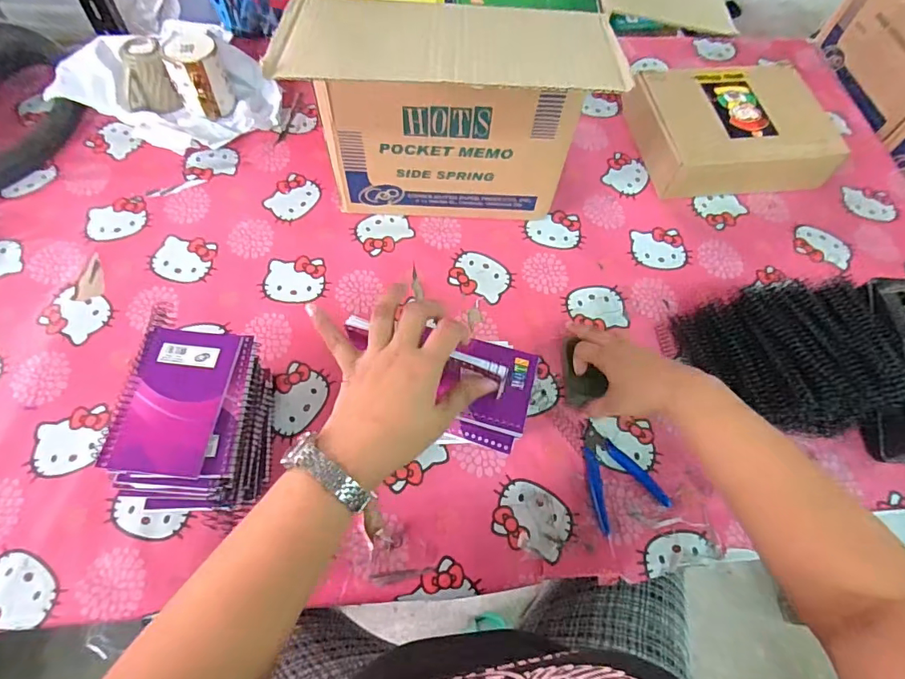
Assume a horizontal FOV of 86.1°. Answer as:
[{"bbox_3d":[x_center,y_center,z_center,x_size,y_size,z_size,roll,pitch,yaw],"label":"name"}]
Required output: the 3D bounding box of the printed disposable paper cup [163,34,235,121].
[{"bbox_3d":[-0.382,-0.395,0.742,0.077,0.089,0.094,-20,65,-12],"label":"printed disposable paper cup"}]

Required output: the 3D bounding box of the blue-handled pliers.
[{"bbox_3d":[0.177,0.148,0.548,0.081,0.010,0.114,-22,65,-13],"label":"blue-handled pliers"}]

